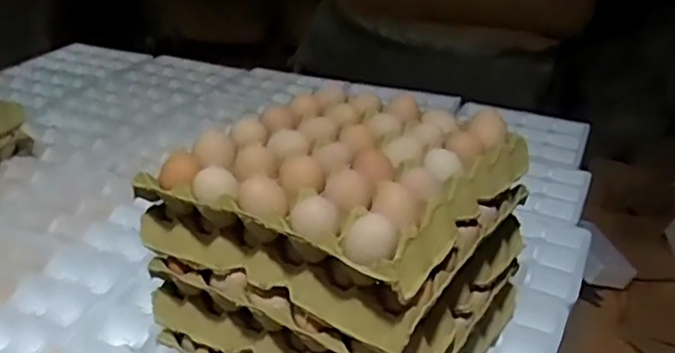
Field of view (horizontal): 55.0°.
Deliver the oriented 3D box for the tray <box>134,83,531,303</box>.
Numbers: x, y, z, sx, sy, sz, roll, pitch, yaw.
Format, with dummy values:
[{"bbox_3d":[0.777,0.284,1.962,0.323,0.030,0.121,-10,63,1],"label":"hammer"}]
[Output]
[{"bbox_3d":[0.009,-0.017,0.621,0.262,0.052,0.300,19,33,28],"label":"tray"}]

